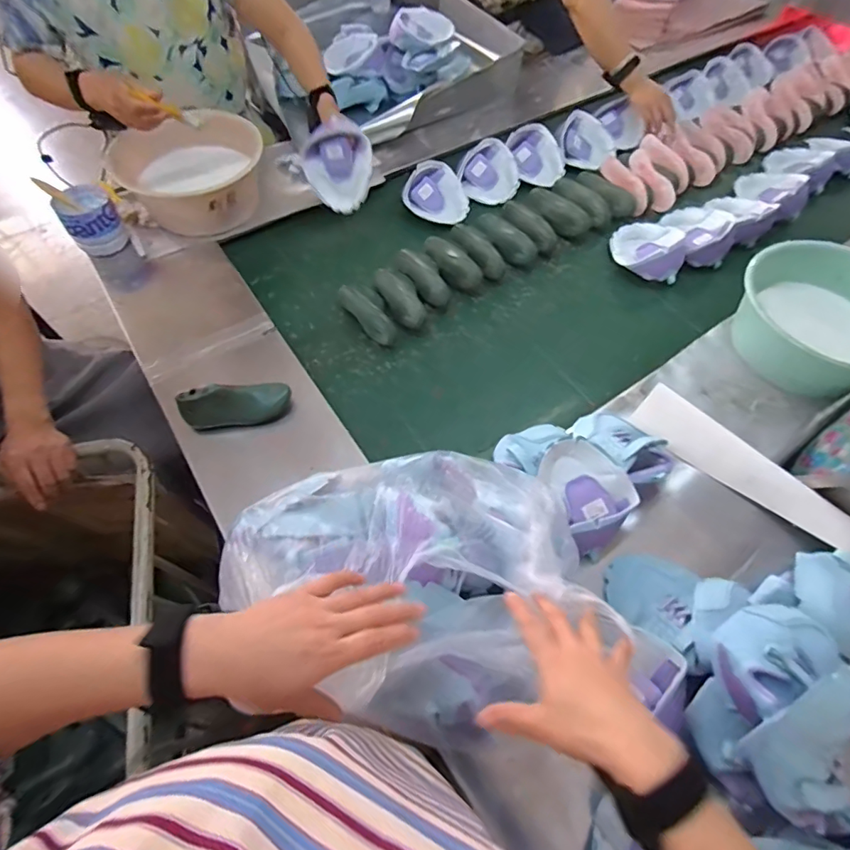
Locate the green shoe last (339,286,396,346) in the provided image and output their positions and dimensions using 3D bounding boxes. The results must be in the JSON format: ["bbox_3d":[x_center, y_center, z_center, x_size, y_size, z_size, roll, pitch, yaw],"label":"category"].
[{"bbox_3d":[-0.114,-0.218,0.928,0.050,0.049,0.152,-31,66,-17],"label":"green shoe last"}]

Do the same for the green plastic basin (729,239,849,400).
[{"bbox_3d":[0.713,-0.184,0.878,0.289,0.160,0.289,0,61,-1],"label":"green plastic basin"}]

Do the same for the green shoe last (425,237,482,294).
[{"bbox_3d":[0.061,-0.349,1.015,0.071,0.045,0.165,-27,65,-15],"label":"green shoe last"}]

